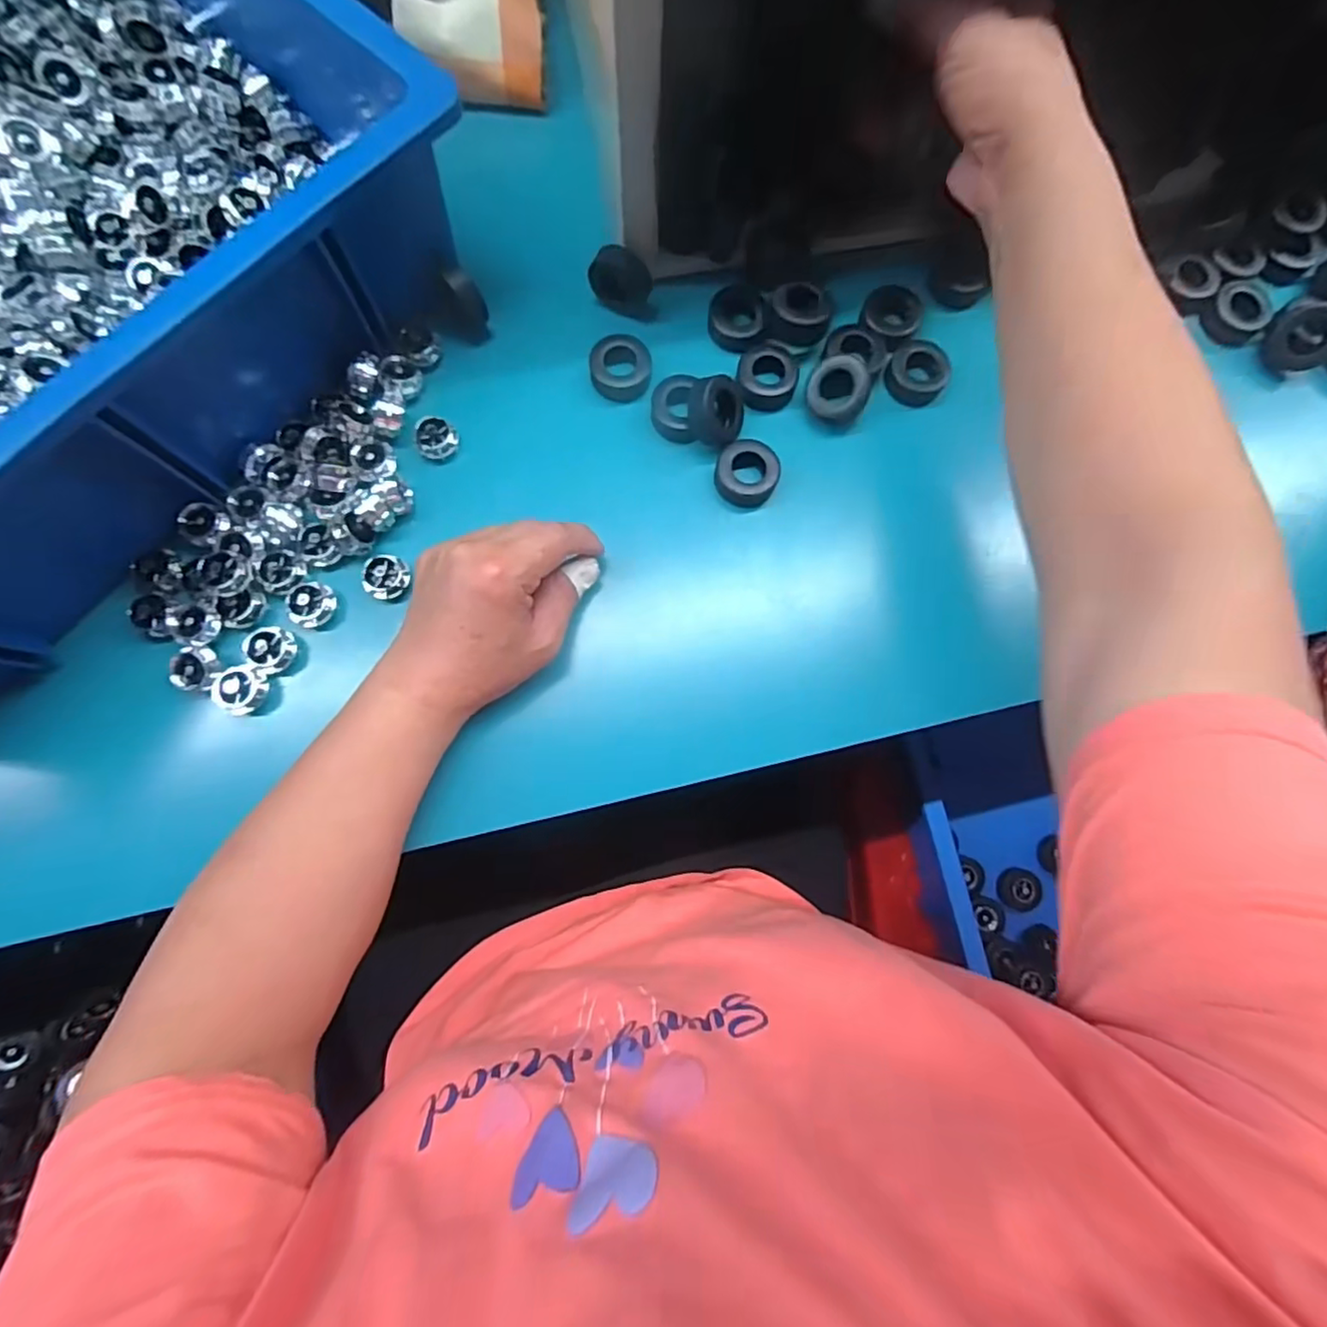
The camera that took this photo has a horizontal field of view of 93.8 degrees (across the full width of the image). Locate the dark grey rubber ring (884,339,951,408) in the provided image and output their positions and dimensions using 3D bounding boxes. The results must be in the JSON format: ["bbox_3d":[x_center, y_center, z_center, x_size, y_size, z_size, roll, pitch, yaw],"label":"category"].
[{"bbox_3d":[0.157,-0.179,0.383,0.038,0.010,0.038,0,82,-3],"label":"dark grey rubber ring"}]

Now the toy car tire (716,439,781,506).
[{"bbox_3d":[0.050,-0.114,0.369,0.037,0.011,0.037,0,82,-3],"label":"toy car tire"}]

